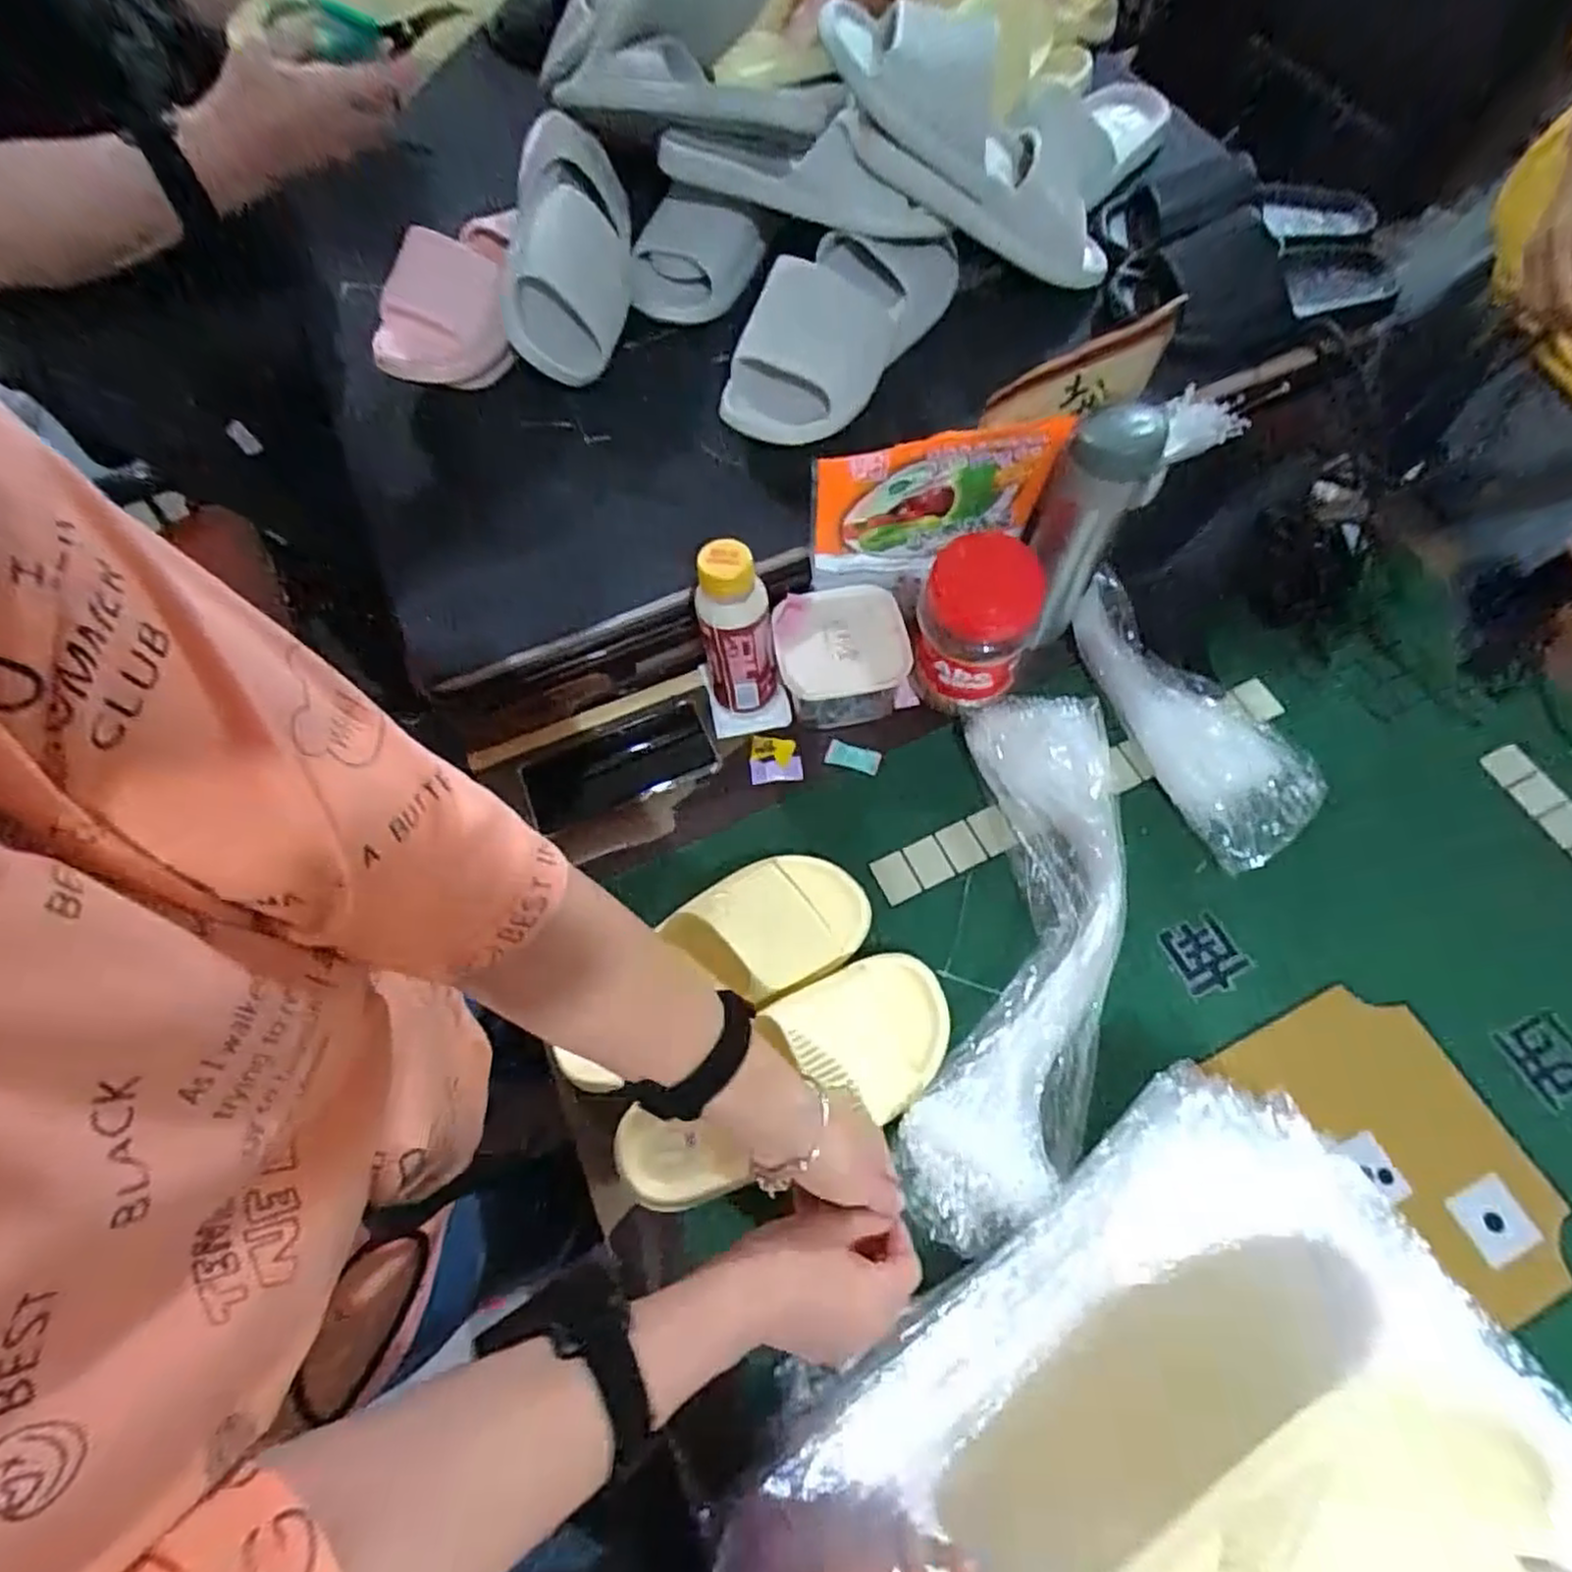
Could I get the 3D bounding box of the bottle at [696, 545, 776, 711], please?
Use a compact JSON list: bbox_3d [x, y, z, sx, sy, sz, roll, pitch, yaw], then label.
[{"bbox_3d":[-0.041,-0.120,0.608,0.057,0.166,0.059,-8,68,-1],"label":"bottle"}]

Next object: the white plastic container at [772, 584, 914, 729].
[{"bbox_3d":[0.049,-0.113,0.659,0.111,0.059,0.101,-7,68,-1],"label":"white plastic container"}]

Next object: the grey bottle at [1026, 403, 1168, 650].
[{"bbox_3d":[0.234,-0.194,0.620,0.067,0.235,0.069,23,70,11],"label":"grey bottle"}]

